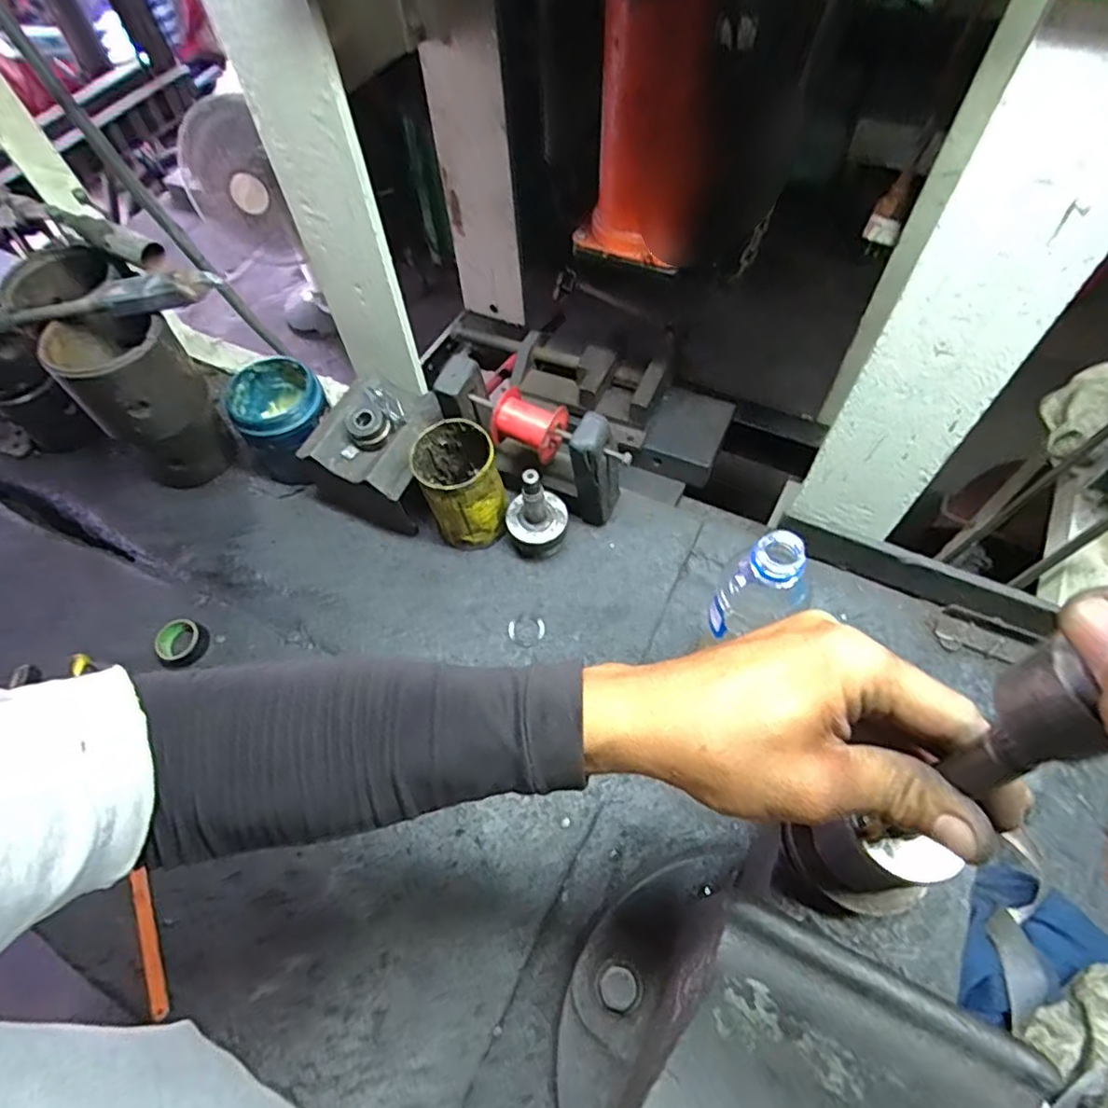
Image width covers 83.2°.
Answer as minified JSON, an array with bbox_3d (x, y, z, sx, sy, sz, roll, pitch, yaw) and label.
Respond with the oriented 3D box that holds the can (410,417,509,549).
[{"bbox_3d":[-0.088,-0.060,0.594,0.069,0.118,0.071,-1,60,2],"label":"can"}]

